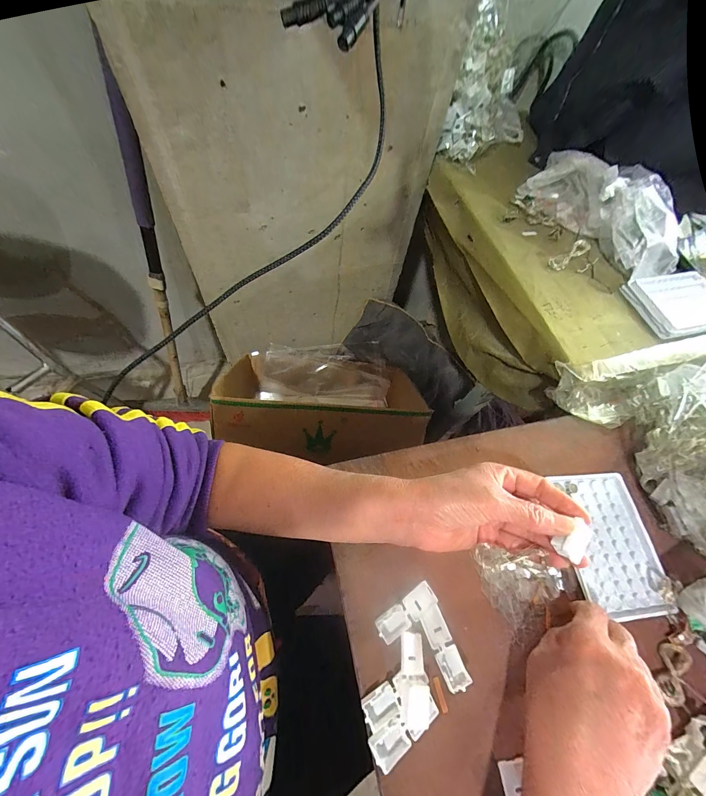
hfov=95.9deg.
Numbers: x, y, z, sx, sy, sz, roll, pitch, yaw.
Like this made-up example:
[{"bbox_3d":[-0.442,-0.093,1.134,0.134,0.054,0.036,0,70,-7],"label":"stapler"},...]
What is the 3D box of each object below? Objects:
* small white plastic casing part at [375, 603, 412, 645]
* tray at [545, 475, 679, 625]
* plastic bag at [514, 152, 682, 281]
[{"bbox_3d":[0.034,0.188,0.265,0.026,0.010,0.019,-25,69,-19],"label":"small white plastic casing part"},{"bbox_3d":[0.261,0.144,0.323,0.087,0.012,0.129,2,63,-6],"label":"tray"},{"bbox_3d":[0.381,-0.291,0.475,0.105,0.070,0.257,-34,72,-22],"label":"plastic bag"}]

